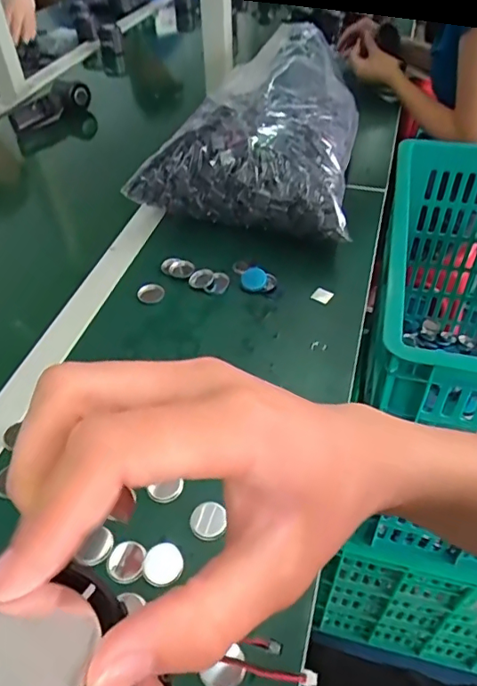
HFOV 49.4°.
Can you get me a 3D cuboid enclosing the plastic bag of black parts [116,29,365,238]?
[{"bbox_3d":[0.061,-0.339,0.782,0.260,0.107,0.467,12,48,12],"label":"plastic bag of black parts"}]

